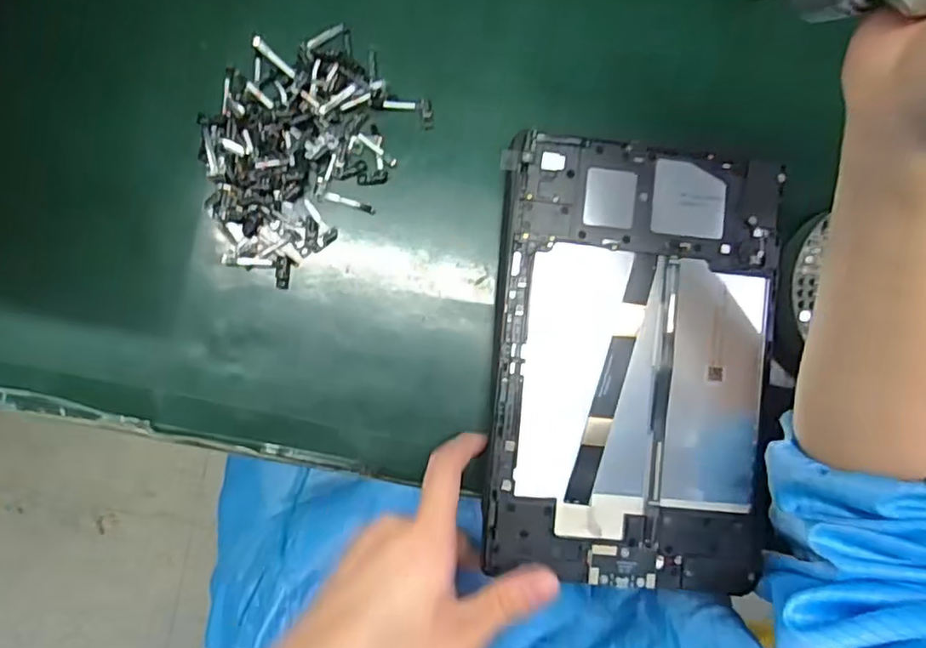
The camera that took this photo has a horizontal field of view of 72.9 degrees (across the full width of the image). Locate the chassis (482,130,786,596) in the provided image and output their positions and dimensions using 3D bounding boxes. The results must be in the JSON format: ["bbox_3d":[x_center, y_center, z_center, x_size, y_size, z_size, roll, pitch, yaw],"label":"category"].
[{"bbox_3d":[0.095,0.021,0.344,0.152,0.013,0.239,4,89,-5],"label":"chassis"}]

